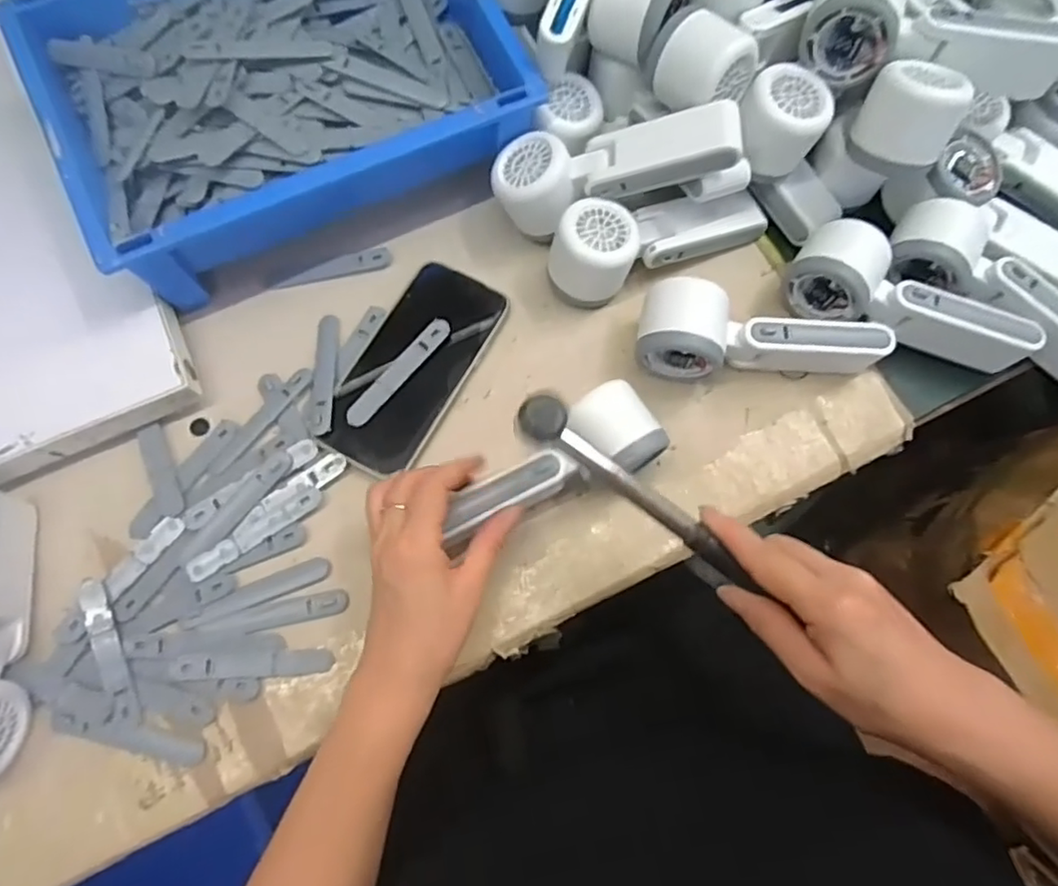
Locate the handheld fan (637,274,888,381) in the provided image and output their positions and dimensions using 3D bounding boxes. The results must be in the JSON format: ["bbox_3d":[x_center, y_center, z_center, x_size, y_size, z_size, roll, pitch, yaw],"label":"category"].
[{"bbox_3d":[0.157,-0.065,0.428,0.163,0.050,0.050,12,72,4],"label":"handheld fan"}]

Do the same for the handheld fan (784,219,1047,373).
[{"bbox_3d":[0.263,-0.097,0.431,0.163,0.055,0.054,26,73,8],"label":"handheld fan"}]

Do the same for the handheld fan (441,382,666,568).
[{"bbox_3d":[0.014,0.017,0.396,0.146,0.065,0.051,-28,74,-7],"label":"handheld fan"}]

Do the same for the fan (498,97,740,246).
[{"bbox_3d":[0.059,-0.190,0.433,0.166,0.049,0.054,-7,70,19],"label":"fan"}]

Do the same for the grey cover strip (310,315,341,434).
[{"bbox_3d":[-0.143,-0.050,0.438,0.018,0.005,0.091,-2,71,-1],"label":"grey cover strip"}]

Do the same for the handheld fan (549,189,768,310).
[{"bbox_3d":[0.095,-0.152,0.451,0.168,0.054,0.061,-25,73,-8],"label":"handheld fan"}]

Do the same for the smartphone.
[{"bbox_3d":[-0.083,-0.056,0.442,0.075,0.013,0.161,27,73,8],"label":"smartphone"}]

